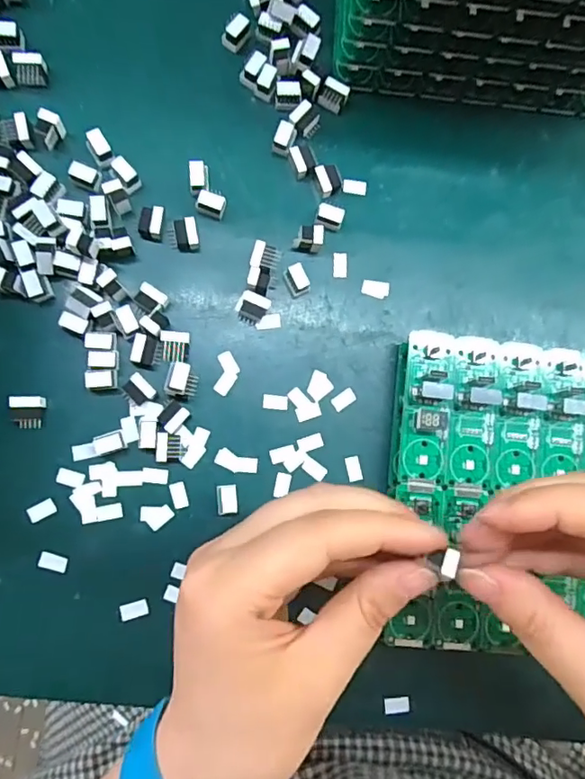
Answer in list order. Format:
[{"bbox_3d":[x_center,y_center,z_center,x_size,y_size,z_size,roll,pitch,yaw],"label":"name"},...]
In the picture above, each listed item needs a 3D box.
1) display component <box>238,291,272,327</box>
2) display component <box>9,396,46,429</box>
[{"bbox_3d":[-0.018,-0.038,0.255,0.013,0.009,0.013,20,84,-4],"label":"display component"},{"bbox_3d":[-0.116,0.010,0.238,0.013,0.010,0.014,2,85,-5],"label":"display component"}]

